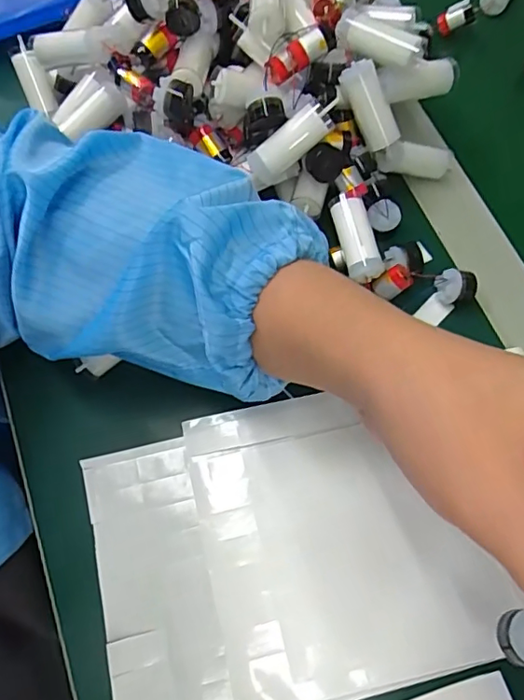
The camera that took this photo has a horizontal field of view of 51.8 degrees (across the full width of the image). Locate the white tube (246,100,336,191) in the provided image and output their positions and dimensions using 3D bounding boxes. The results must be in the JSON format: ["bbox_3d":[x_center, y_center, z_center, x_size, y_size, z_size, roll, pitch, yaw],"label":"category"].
[{"bbox_3d":[0.015,-0.119,0.315,0.055,0.018,0.014,-37,70,20],"label":"white tube"}]

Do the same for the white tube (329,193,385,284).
[{"bbox_3d":[0.057,-0.066,0.323,0.020,0.017,0.053,-12,70,-2],"label":"white tube"}]

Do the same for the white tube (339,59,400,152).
[{"bbox_3d":[0.067,-0.147,0.331,0.016,0.057,0.020,13,67,42],"label":"white tube"}]

